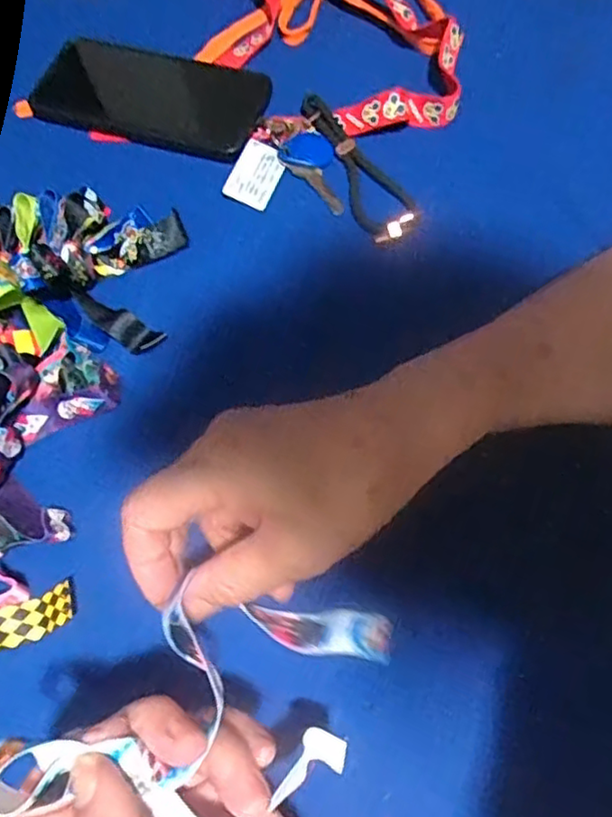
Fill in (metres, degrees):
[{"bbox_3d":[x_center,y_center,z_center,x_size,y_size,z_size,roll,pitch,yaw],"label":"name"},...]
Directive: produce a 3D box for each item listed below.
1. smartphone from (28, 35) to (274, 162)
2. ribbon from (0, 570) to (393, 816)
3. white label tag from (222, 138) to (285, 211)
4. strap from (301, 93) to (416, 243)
[{"bbox_3d":[-0.110,-0.228,0.459,0.162,0.014,0.080,15,67,9],"label":"smartphone"},{"bbox_3d":[-0.033,0.120,0.263,0.177,0.026,0.086,-8,59,-45],"label":"ribbon"},{"bbox_3d":[-0.034,-0.159,0.428,0.031,0.006,0.047,18,68,10],"label":"white label tag"},{"bbox_3d":[0.034,-0.166,0.425,0.038,0.009,0.127,-23,67,-8],"label":"strap"}]

